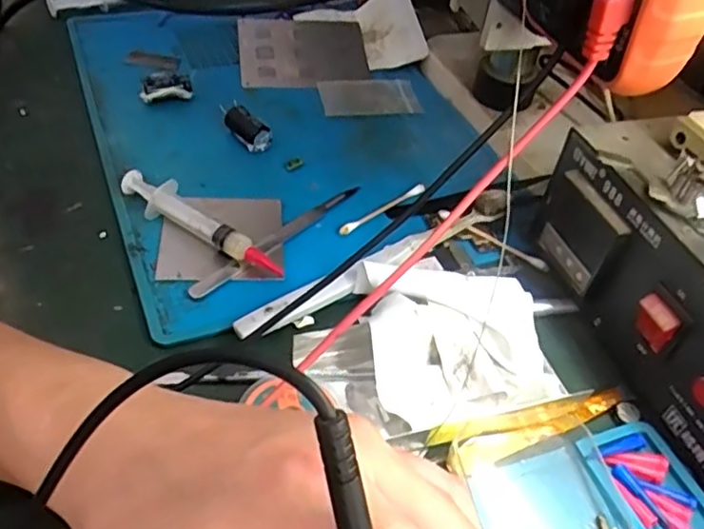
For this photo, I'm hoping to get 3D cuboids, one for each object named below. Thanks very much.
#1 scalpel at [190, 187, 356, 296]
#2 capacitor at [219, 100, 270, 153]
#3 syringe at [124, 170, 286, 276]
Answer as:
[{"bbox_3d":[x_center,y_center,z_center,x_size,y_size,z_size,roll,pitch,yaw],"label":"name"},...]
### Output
[{"bbox_3d":[-0.042,-0.016,0.365,0.013,0.009,0.129,33,51,23],"label":"scalpel"},{"bbox_3d":[-0.070,-0.091,0.420,0.018,0.017,0.038,-29,55,-29],"label":"capacitor"},{"bbox_3d":[-0.086,-0.022,0.351,0.108,0.021,0.017,29,50,21],"label":"syringe"}]

